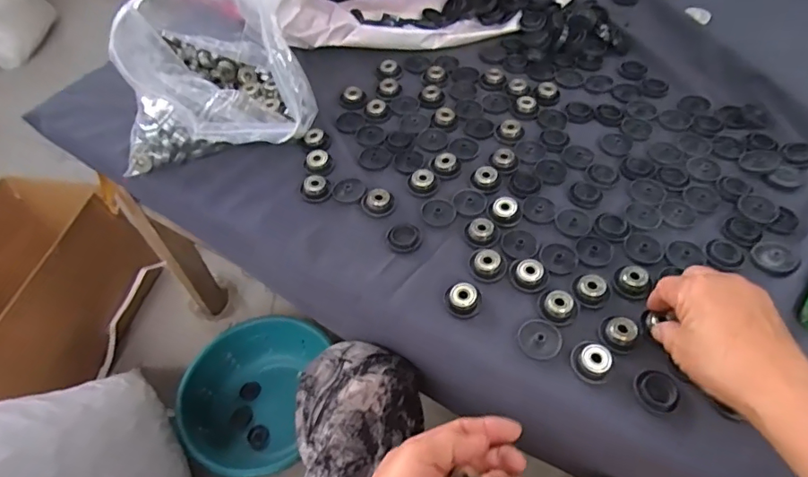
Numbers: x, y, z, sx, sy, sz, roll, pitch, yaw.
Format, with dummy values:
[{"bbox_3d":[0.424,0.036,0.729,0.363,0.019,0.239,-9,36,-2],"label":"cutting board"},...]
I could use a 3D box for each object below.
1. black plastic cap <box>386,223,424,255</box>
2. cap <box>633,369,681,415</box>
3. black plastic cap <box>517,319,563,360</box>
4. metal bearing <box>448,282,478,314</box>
[{"bbox_3d":[0.000,-0.001,0.473,0.032,0.004,0.033,0,52,1],"label":"black plastic cap"},{"bbox_3d":[0.190,0.112,0.375,0.031,0.010,0.031,0,52,1],"label":"cap"},{"bbox_3d":[0.111,0.081,0.410,0.033,0.008,0.030,0,52,1],"label":"black plastic cap"},{"bbox_3d":[0.050,0.051,0.429,0.023,0.015,0.020,33,60,23],"label":"metal bearing"}]

